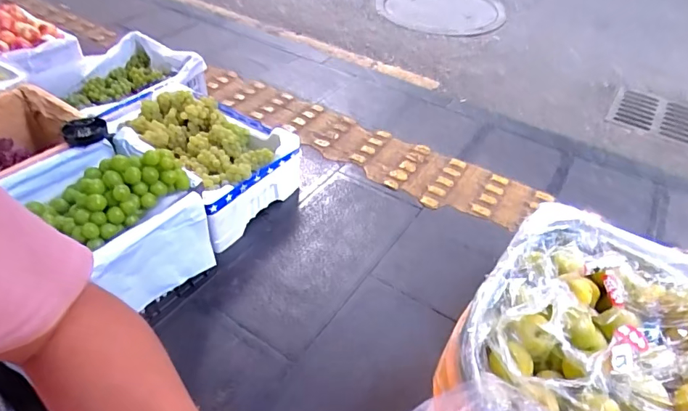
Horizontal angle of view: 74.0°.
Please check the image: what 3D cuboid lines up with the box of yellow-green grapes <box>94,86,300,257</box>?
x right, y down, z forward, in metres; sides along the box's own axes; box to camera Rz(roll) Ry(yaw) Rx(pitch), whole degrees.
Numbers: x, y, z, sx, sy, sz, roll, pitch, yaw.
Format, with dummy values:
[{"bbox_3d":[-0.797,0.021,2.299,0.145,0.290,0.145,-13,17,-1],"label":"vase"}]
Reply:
[{"bbox_3d":[-0.418,-0.165,1.358,0.375,0.202,0.653,-32,53,-31],"label":"box of yellow-green grapes"}]

